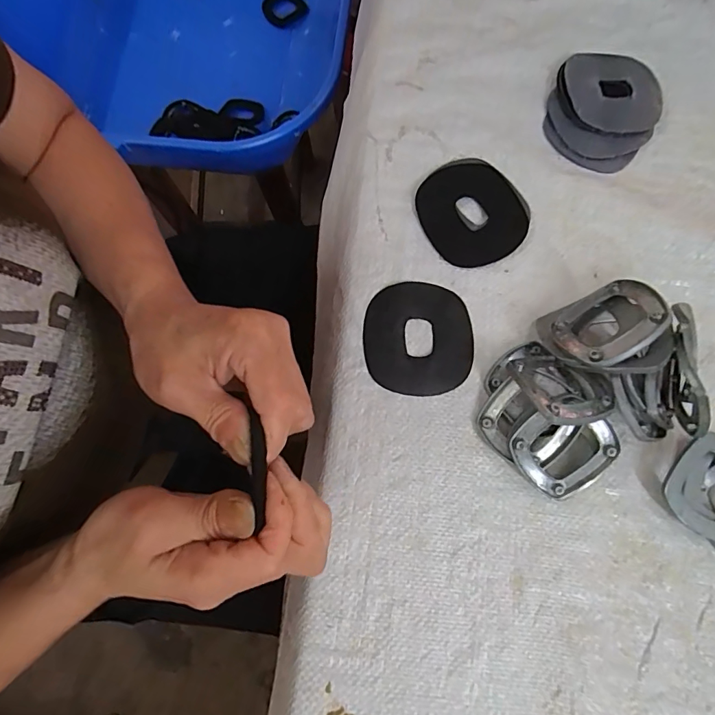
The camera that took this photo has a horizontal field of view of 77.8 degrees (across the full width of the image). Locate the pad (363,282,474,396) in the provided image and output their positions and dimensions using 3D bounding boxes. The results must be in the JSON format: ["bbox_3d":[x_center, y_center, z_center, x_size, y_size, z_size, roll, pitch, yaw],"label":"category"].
[{"bbox_3d":[0.044,-0.014,0.316,0.076,0.004,0.080,-1,77,-1],"label":"pad"}]

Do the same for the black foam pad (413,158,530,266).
[{"bbox_3d":[0.088,-0.112,0.338,0.082,0.004,0.082,-27,79,-7],"label":"black foam pad"}]

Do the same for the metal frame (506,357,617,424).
[{"bbox_3d":[0.129,0.017,0.281,0.061,0.010,0.055,-2,44,-17],"label":"metal frame"}]

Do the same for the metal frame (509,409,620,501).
[{"bbox_3d":[0.132,0.059,0.284,0.059,0.006,0.059,-41,90,8],"label":"metal frame"}]

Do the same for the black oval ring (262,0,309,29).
[{"bbox_3d":[-0.111,-0.537,0.681,0.067,0.014,0.069,-18,78,-5],"label":"black oval ring"}]

